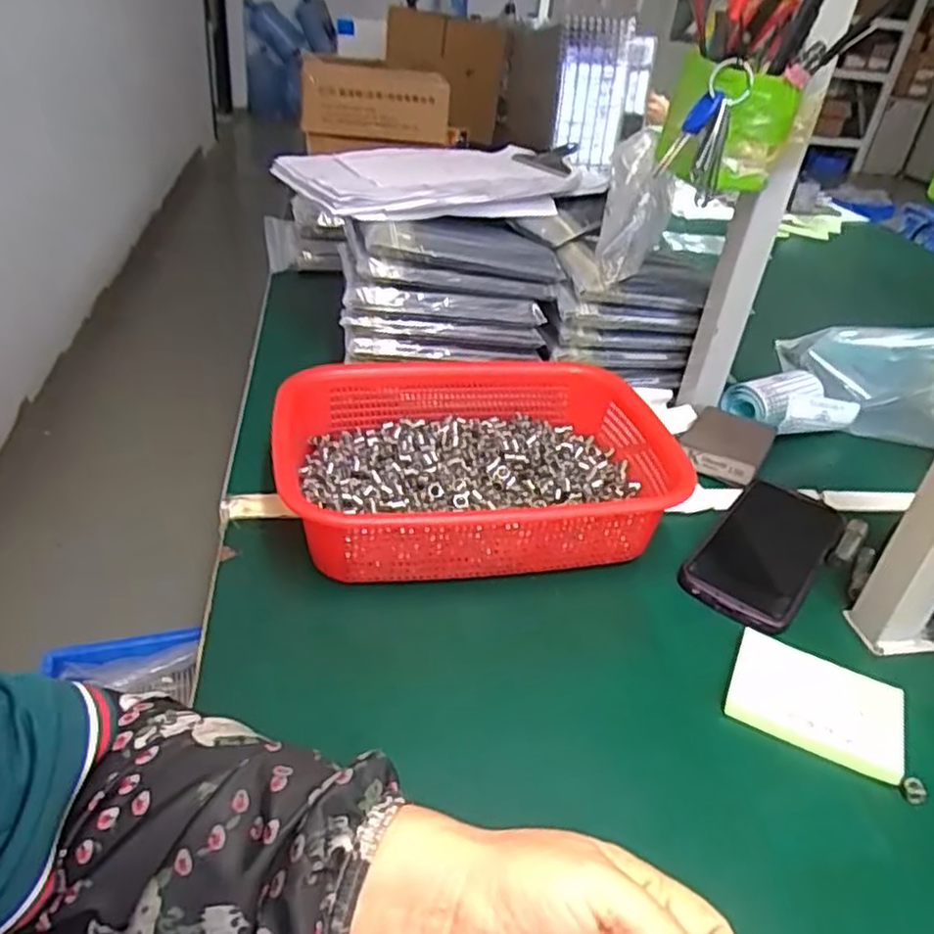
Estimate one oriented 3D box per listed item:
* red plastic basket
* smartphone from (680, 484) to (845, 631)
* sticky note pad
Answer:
[{"bbox_3d":[0.008,0.001,0.544,0.276,0.079,0.201,0,34,-12],"label":"red plastic basket"},{"bbox_3d":[0.227,0.062,0.546,0.080,0.016,0.171,27,38,28],"label":"smartphone"},{"bbox_3d":[0.205,0.137,0.423,0.092,0.018,0.067,20,35,19],"label":"sticky note pad"}]

